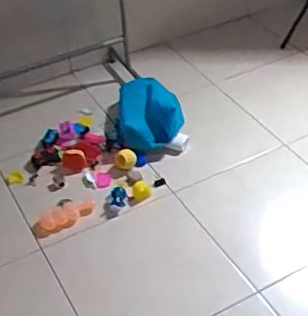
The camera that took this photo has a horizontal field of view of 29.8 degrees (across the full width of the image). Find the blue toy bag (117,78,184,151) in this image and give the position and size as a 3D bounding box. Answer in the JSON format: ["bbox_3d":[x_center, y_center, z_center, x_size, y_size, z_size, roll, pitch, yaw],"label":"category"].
[{"bbox_3d":[-0.015,-0.156,1.921,0.206,0.182,0.246,-4,40,0],"label":"blue toy bag"}]

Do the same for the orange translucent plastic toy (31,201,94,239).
[{"bbox_3d":[-0.259,0.170,1.668,0.184,0.032,0.090,-19,43,-17],"label":"orange translucent plastic toy"}]

